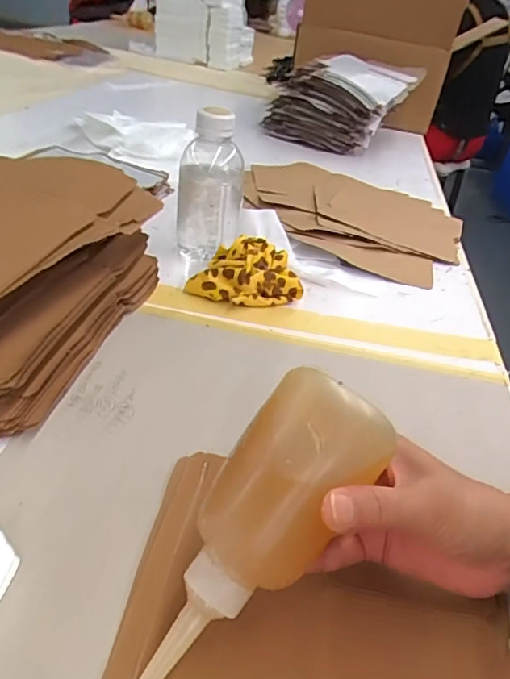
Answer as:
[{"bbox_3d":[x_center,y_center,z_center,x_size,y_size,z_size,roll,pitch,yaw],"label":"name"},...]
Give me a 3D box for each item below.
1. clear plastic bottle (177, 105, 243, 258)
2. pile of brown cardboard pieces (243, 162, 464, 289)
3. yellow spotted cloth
[{"bbox_3d":[-0.047,-0.172,0.555,0.070,0.142,0.071,5,35,-9],"label":"clear plastic bottle"},{"bbox_3d":[0.135,-0.190,0.778,0.343,0.050,0.392,17,29,5],"label":"pile of brown cardboard pieces"},{"bbox_3d":[-0.007,-0.068,0.525,0.114,0.051,0.064,13,35,3],"label":"yellow spotted cloth"}]

